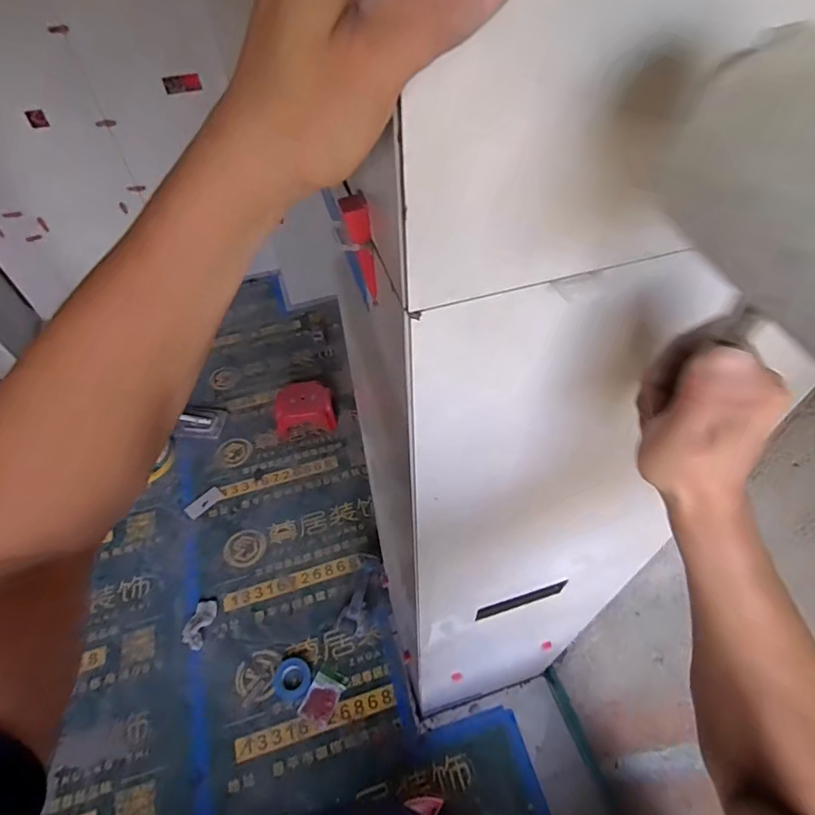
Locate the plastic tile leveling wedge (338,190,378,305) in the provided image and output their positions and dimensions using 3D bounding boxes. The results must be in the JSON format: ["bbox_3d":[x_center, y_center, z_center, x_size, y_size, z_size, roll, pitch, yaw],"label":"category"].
[{"bbox_3d":[-0.030,-0.099,0.317,0.016,0.073,0.010,-14,53,-9],"label":"plastic tile leveling wedge"}]

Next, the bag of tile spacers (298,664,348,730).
[{"bbox_3d":[-0.284,0.975,1.673,0.111,0.013,0.165,21,56,17],"label":"bag of tile spacers"}]

